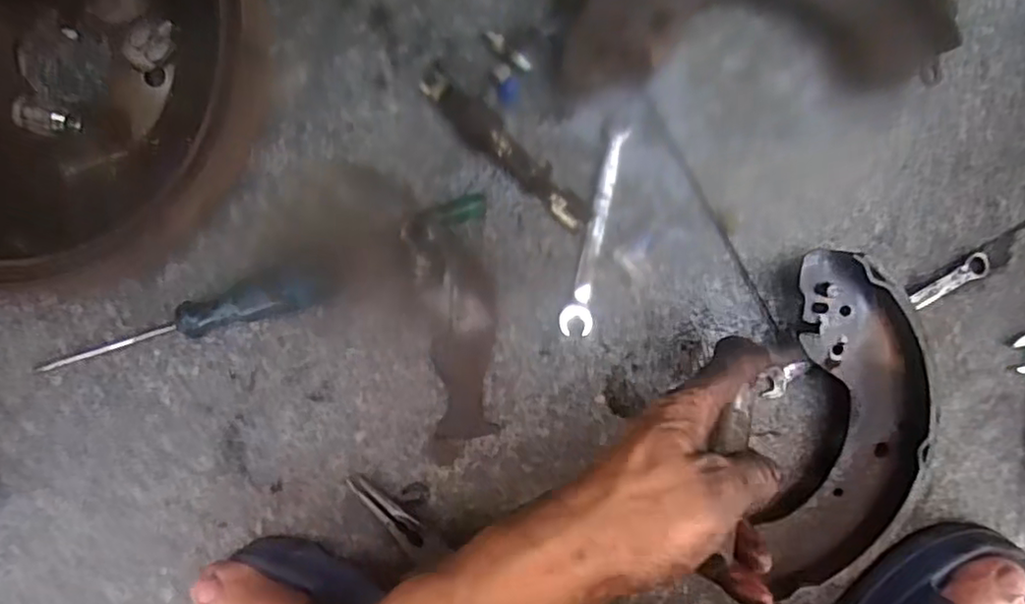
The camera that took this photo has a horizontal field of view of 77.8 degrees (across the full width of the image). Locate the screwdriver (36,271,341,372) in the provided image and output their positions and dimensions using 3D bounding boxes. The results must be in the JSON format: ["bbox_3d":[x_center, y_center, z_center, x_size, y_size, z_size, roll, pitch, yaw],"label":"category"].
[{"bbox_3d":[-0.201,0.011,0.385,0.185,0.024,0.024,-14,97,1],"label":"screwdriver"}]

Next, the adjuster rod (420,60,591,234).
[{"bbox_3d":[-0.004,-0.091,0.377,0.128,0.014,0.024,41,95,-5],"label":"adjuster rod"}]

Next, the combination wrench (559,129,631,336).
[{"bbox_3d":[0.053,-0.040,0.384,0.018,0.008,0.124,15,96,-2],"label":"combination wrench"}]

